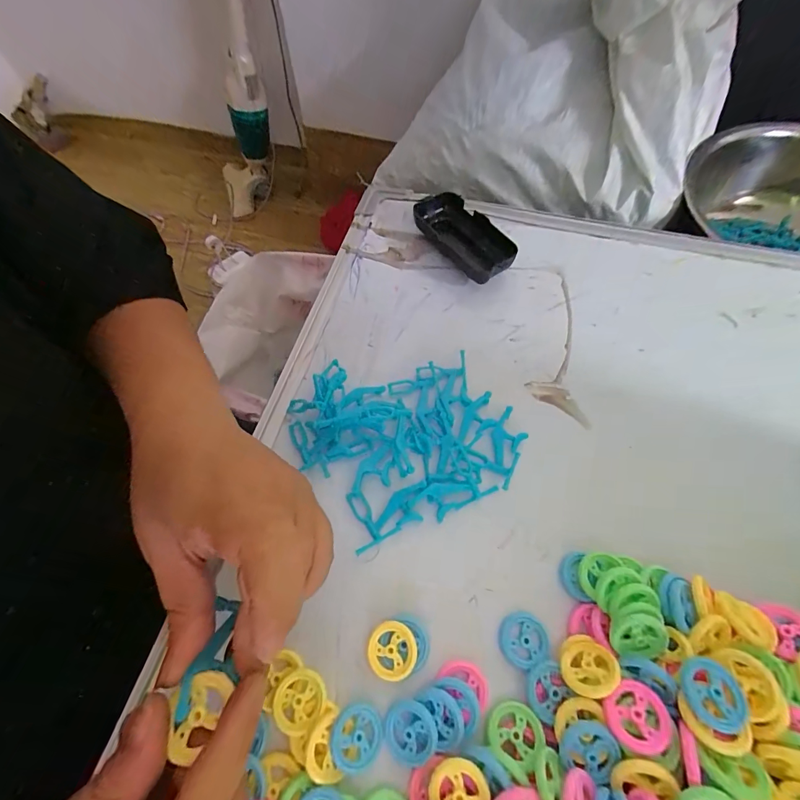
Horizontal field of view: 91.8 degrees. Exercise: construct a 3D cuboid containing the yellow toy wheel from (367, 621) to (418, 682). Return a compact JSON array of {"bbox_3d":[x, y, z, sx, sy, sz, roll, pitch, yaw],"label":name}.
[{"bbox_3d":[-0.005,0.149,0.230,0.028,0.007,0.030,0,62,0],"label":"yellow toy wheel"}]

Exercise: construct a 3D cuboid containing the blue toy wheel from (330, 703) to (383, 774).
[{"bbox_3d":[-0.024,0.185,0.212,0.027,0.004,0.029,0,62,0],"label":"blue toy wheel"}]

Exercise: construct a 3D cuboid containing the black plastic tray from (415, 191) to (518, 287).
[{"bbox_3d":[0.061,-0.162,0.382,0.051,0.023,0.118,-30,66,-15],"label":"black plastic tray"}]

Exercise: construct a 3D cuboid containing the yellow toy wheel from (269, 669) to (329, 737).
[{"bbox_3d":[-0.056,0.170,0.219,0.028,0.008,0.030,0,62,0],"label":"yellow toy wheel"}]

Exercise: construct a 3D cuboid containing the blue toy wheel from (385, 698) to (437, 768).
[{"bbox_3d":[0.005,0.181,0.210,0.027,0.008,0.029,0,62,0],"label":"blue toy wheel"}]

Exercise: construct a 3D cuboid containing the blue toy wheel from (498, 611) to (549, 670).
[{"bbox_3d":[0.075,0.146,0.236,0.028,0.005,0.029,0,62,0],"label":"blue toy wheel"}]

